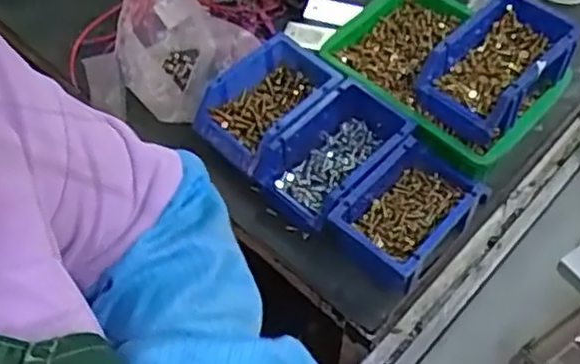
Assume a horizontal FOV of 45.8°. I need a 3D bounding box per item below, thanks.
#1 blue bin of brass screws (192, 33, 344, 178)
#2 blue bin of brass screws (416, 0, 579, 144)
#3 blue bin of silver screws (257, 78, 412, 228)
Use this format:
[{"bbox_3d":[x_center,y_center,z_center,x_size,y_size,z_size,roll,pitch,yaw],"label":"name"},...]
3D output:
[{"bbox_3d":[-0.028,-0.093,0.811,0.118,0.051,0.156,36,65,22],"label":"blue bin of brass screws"},{"bbox_3d":[0.225,-0.129,0.759,0.167,0.068,0.114,-40,64,-21],"label":"blue bin of brass screws"},{"bbox_3d":[0.048,-0.030,0.771,0.113,0.061,0.160,38,66,23],"label":"blue bin of silver screws"}]

